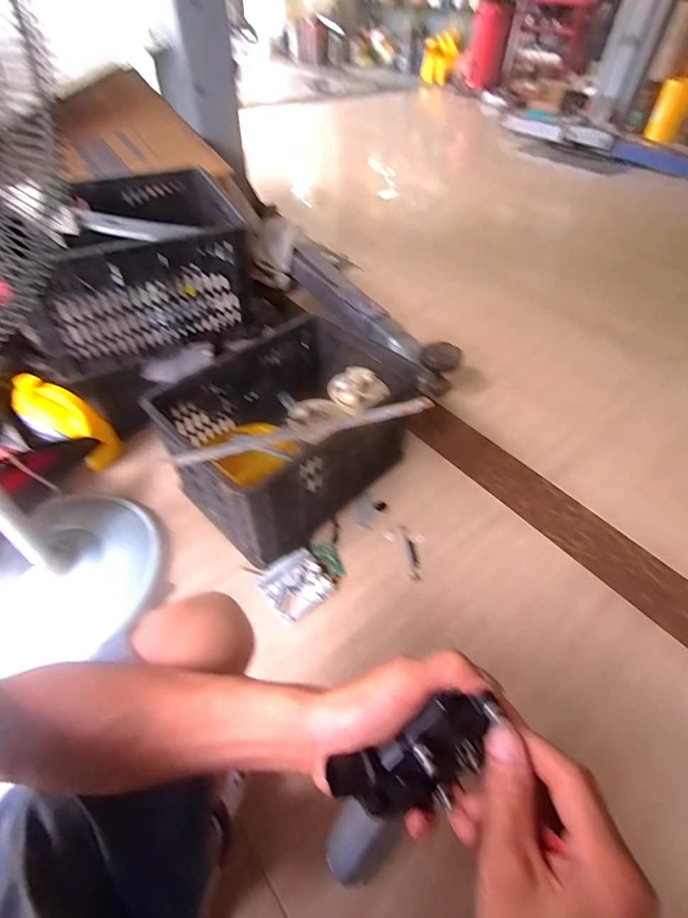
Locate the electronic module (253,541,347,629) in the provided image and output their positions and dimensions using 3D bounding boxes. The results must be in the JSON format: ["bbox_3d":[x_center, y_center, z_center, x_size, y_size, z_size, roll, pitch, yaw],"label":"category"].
[{"bbox_3d":[-0.081,0.246,0.900,0.175,0.021,0.125,-31,57,-26],"label":"electronic module"}]

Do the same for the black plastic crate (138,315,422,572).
[{"bbox_3d":[-0.128,-0.071,1.011,0.417,0.289,0.508,35,56,24],"label":"black plastic crate"}]

